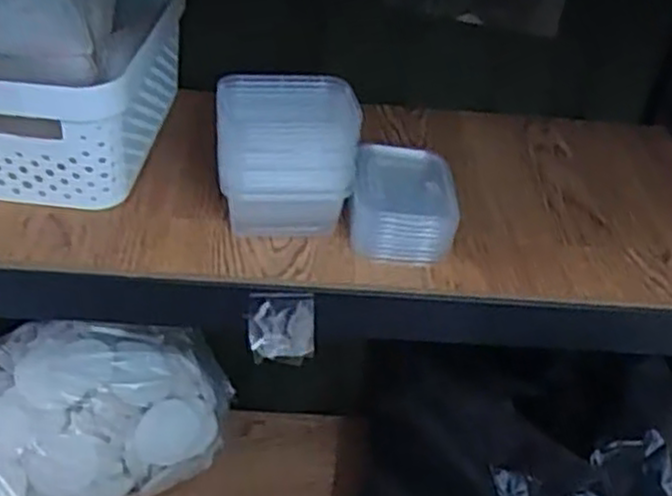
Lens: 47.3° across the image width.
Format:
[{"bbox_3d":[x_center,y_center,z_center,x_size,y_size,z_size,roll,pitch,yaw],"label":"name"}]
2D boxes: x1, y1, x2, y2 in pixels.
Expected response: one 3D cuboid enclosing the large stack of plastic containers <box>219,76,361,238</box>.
[{"bbox_3d":[-0.042,-0.073,0.626,0.112,0.108,0.085,2,38,-5],"label":"large stack of plastic containers"}]

